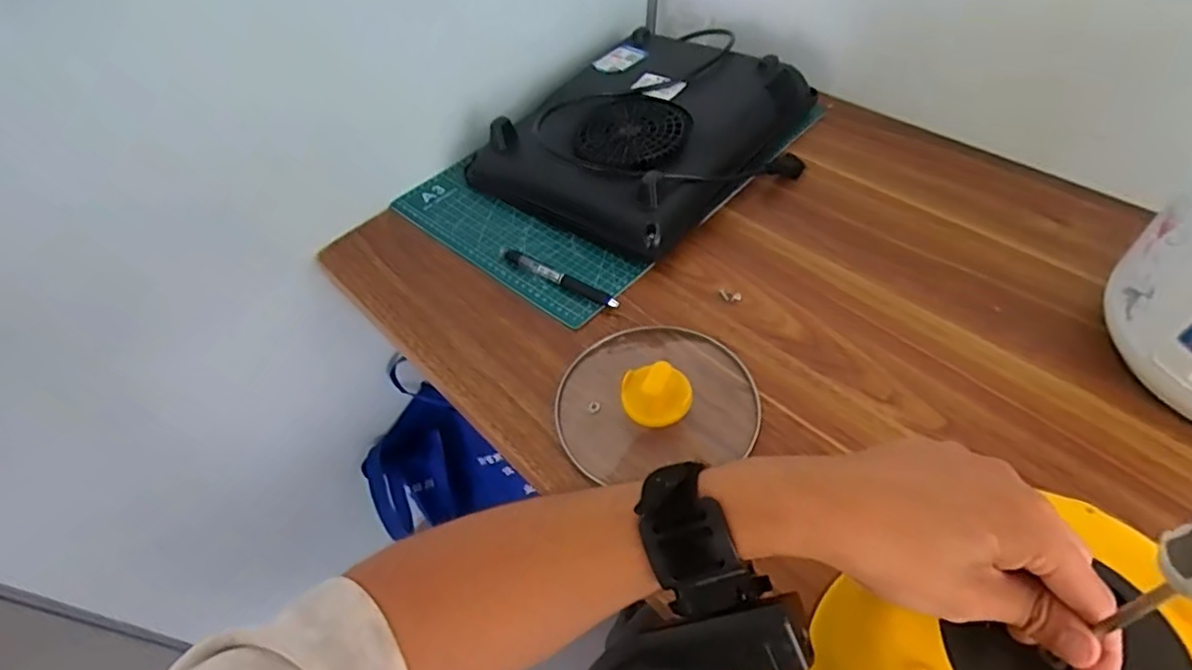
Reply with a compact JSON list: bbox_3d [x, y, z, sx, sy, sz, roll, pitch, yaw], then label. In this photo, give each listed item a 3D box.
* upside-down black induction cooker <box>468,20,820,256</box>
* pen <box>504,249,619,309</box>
[{"bbox_3d":[0.079,-0.241,0.701,0.288,0.068,0.371,34,60,29],"label":"upside-down black induction cooker"},{"bbox_3d":[-0.036,-0.057,0.591,0.134,0.010,0.015,25,56,24],"label":"pen"}]

